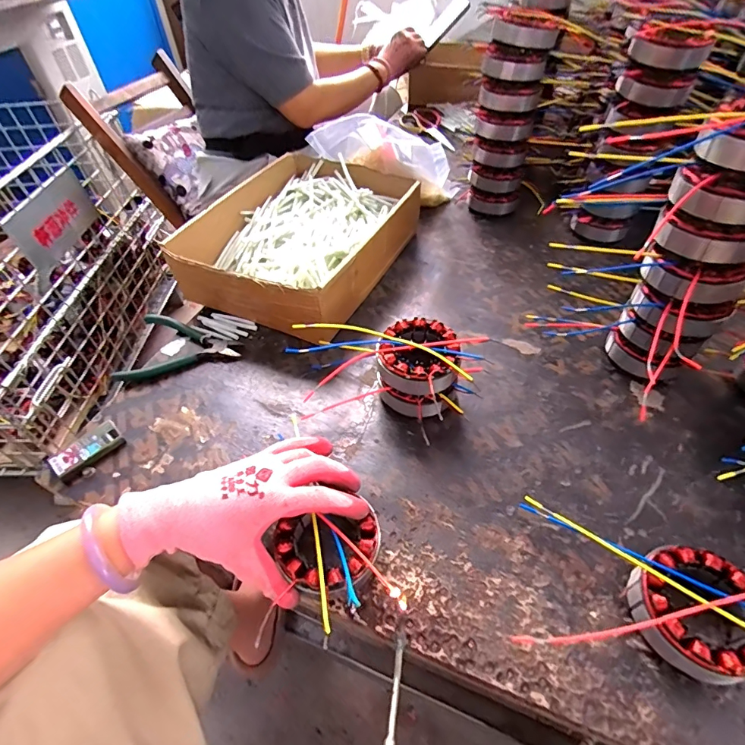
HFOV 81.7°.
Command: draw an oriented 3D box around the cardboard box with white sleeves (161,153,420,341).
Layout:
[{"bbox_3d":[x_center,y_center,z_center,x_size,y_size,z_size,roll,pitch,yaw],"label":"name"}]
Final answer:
[{"bbox_3d":[-0.101,-0.202,0.641,0.251,0.092,0.325,20,53,20],"label":"cardboard box with white sleeves"}]

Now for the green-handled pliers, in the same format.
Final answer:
[{"bbox_3d":[-0.242,-0.033,0.546,0.144,0.026,0.093,1,49,4],"label":"green-handled pliers"}]

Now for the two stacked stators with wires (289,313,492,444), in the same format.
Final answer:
[{"bbox_3d":[0.002,-0.007,0.475,0.217,0.078,0.105,13,51,15],"label":"two stacked stators with wires"}]

